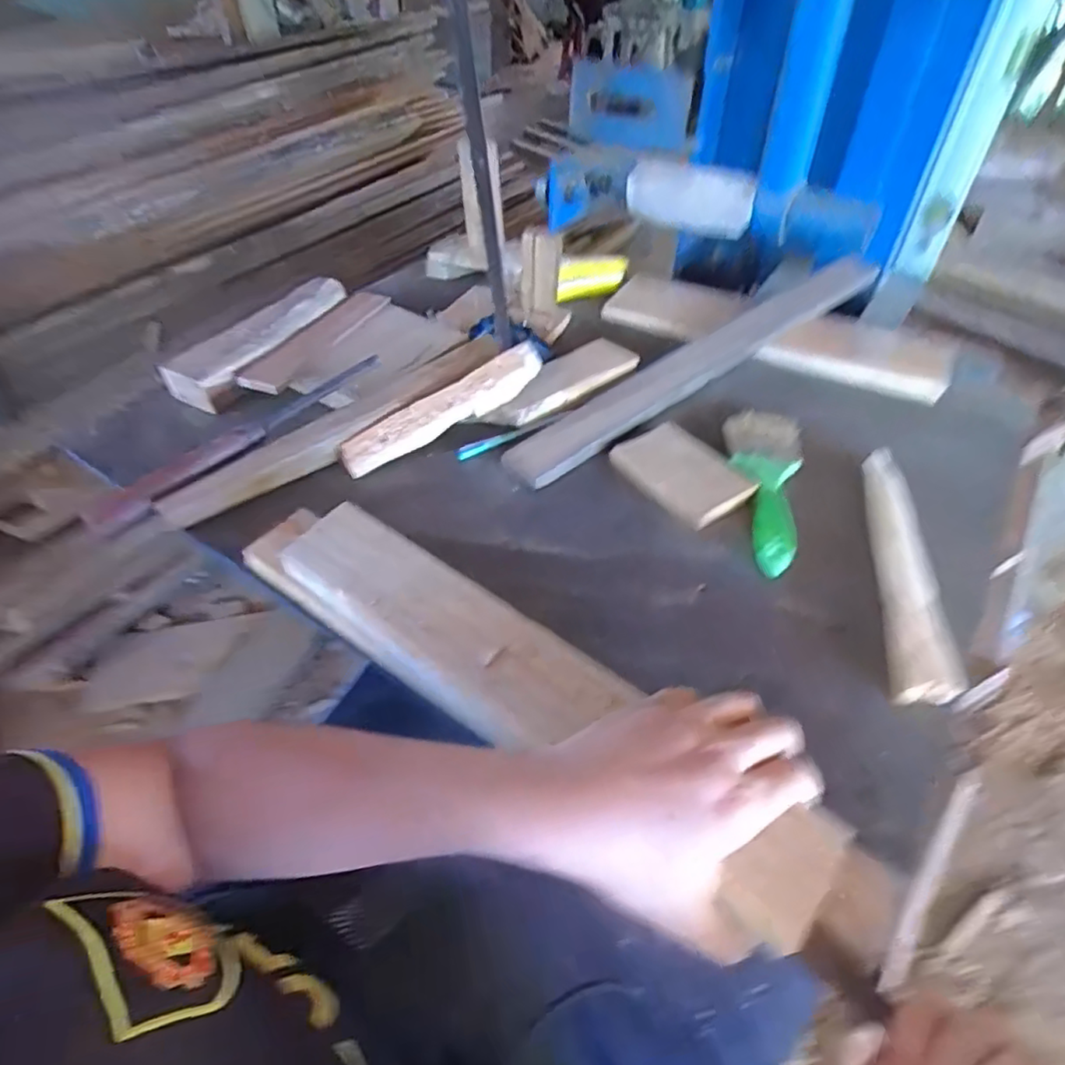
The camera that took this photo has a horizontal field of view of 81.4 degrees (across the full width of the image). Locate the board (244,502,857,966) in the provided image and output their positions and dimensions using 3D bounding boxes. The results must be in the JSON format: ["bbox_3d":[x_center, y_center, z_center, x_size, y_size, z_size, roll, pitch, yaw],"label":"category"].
[{"bbox_3d":[-0.027,0.089,0.401,0.437,0.033,0.080,29,70,25],"label":"board"}]

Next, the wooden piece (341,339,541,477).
[{"bbox_3d":[-0.088,-0.122,0.619,0.220,0.034,0.029,-31,51,-8],"label":"wooden piece"}]

